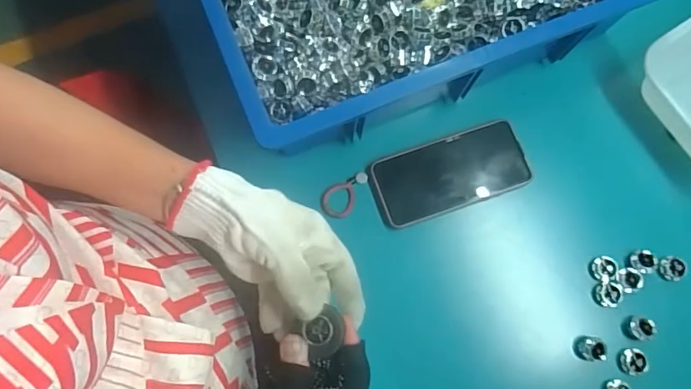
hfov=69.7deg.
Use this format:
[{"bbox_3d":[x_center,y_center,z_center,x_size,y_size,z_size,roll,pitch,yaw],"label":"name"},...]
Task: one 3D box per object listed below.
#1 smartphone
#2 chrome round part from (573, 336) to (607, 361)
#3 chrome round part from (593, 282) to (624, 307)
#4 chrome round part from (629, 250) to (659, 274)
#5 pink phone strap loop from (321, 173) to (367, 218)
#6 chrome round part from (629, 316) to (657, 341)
[{"bbox_3d":[0.115,-0.024,0.543,0.168,0.009,0.077,-18,76,-8],"label":"smartphone"},{"bbox_3d":[0.256,0.161,0.516,0.027,0.021,0.025,0,78,0],"label":"chrome round part"},{"bbox_3d":[0.281,0.108,0.531,0.029,0.011,0.025,11,78,2],"label":"chrome round part"},{"bbox_3d":[0.319,0.073,0.533,0.025,0.015,0.024,0,78,0],"label":"chrome round part"},{"bbox_3d":[-0.003,-0.002,0.541,0.033,0.011,0.060,27,79,5],"label":"pink phone strap loop"},{"bbox_3d":[0.310,0.139,0.514,0.024,0.015,0.023,0,78,0],"label":"chrome round part"}]

